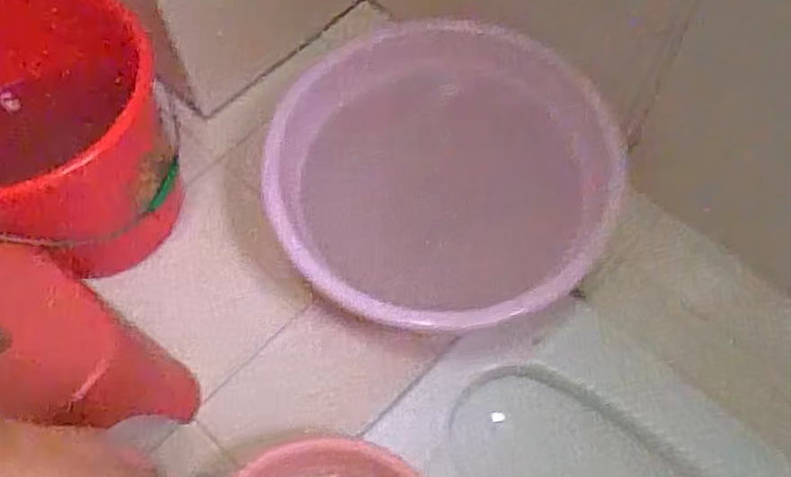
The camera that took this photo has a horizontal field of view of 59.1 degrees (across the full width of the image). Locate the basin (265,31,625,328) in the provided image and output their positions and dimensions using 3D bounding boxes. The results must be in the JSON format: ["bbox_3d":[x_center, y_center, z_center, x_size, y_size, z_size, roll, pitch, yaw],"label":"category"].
[{"bbox_3d":[0.058,-0.080,0.979,0.448,0.186,0.468,-11,62,-5],"label":"basin"}]

